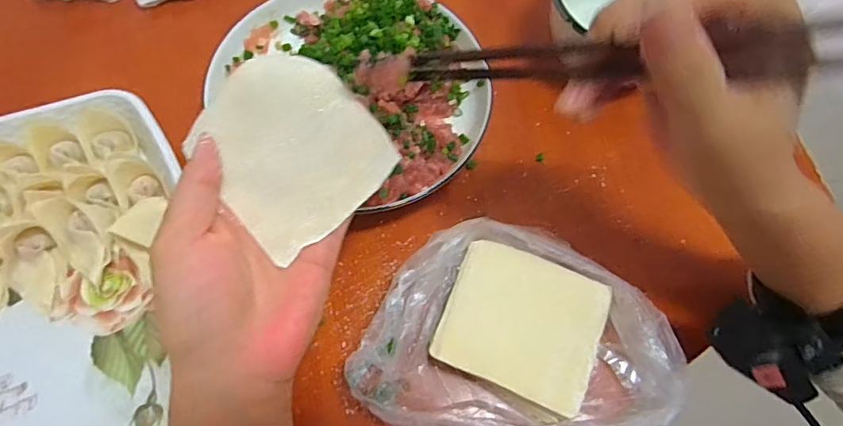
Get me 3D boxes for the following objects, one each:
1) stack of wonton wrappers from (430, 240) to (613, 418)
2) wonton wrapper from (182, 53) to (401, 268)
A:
[{"bbox_3d":[0.061,0.069,0.315,0.091,0.026,0.081,22,67,7],"label":"stack of wonton wrappers"},{"bbox_3d":[-0.064,-0.033,0.252,0.079,0.006,0.086,-41,91,-8],"label":"wonton wrapper"}]

